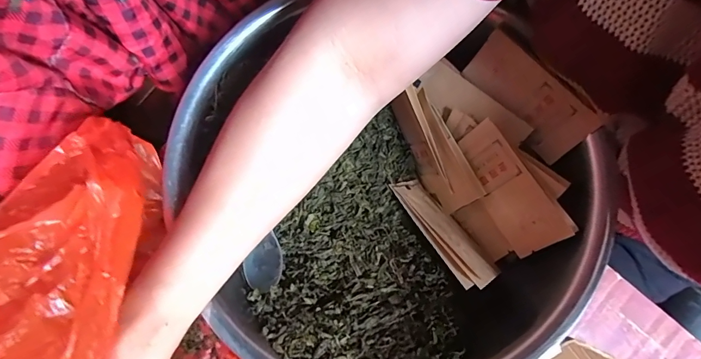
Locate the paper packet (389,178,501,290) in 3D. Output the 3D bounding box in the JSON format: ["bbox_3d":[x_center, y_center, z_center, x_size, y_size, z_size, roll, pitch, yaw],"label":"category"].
[{"bbox_3d":[0.082,0.046,0.361,0.116,0.043,0.020,48,127,26],"label":"paper packet"}]

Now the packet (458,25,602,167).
[{"bbox_3d":[0.143,-0.068,0.328,0.107,0.050,0.007,48,44,9],"label":"packet"}]

